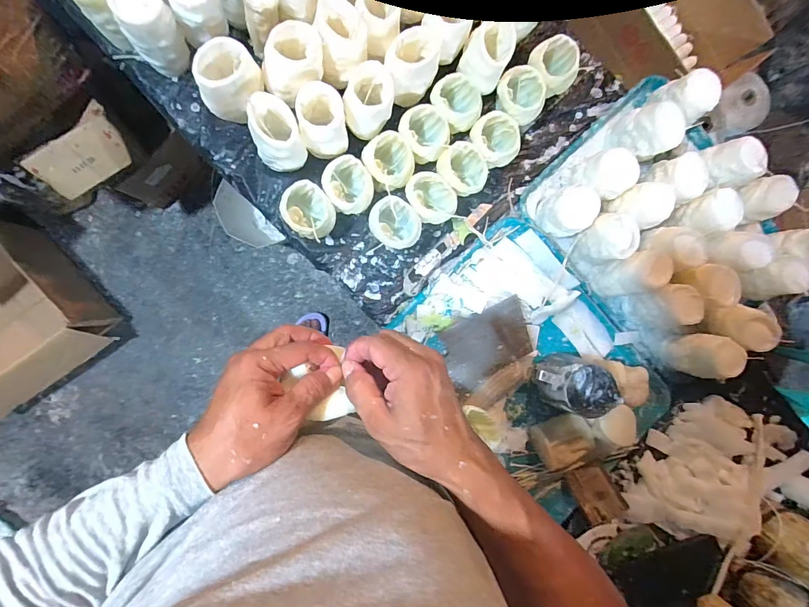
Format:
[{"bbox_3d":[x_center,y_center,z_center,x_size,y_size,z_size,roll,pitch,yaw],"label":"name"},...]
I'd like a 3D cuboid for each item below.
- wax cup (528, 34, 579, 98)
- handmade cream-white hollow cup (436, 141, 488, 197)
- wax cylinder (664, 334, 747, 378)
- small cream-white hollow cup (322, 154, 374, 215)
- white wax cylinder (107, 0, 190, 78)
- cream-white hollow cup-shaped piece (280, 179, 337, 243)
[{"bbox_3d":[0.234,-0.371,0.626,0.071,0.071,0.071,0,91,-8],"label":"wax cup"},{"bbox_3d":[0.088,-0.205,0.618,0.069,0.060,0.079,-35,96,-6],"label":"handmade cream-white hollow cup"},{"bbox_3d":[0.481,0.083,0.629,0.066,0.083,0.067,9,90,-8],"label":"wax cylinder"},{"bbox_3d":[-0.083,-0.173,0.584,0.070,0.050,0.079,-34,96,-6],"label":"small cream-white hollow cup"},{"bbox_3d":[-0.334,-0.363,0.514,0.064,0.114,0.064,0,91,-8],"label":"white wax cylinder"},{"bbox_3d":[-0.139,-0.131,0.570,0.069,0.058,0.084,-36,96,-6],"label":"cream-white hollow cup-shaped piece"}]

